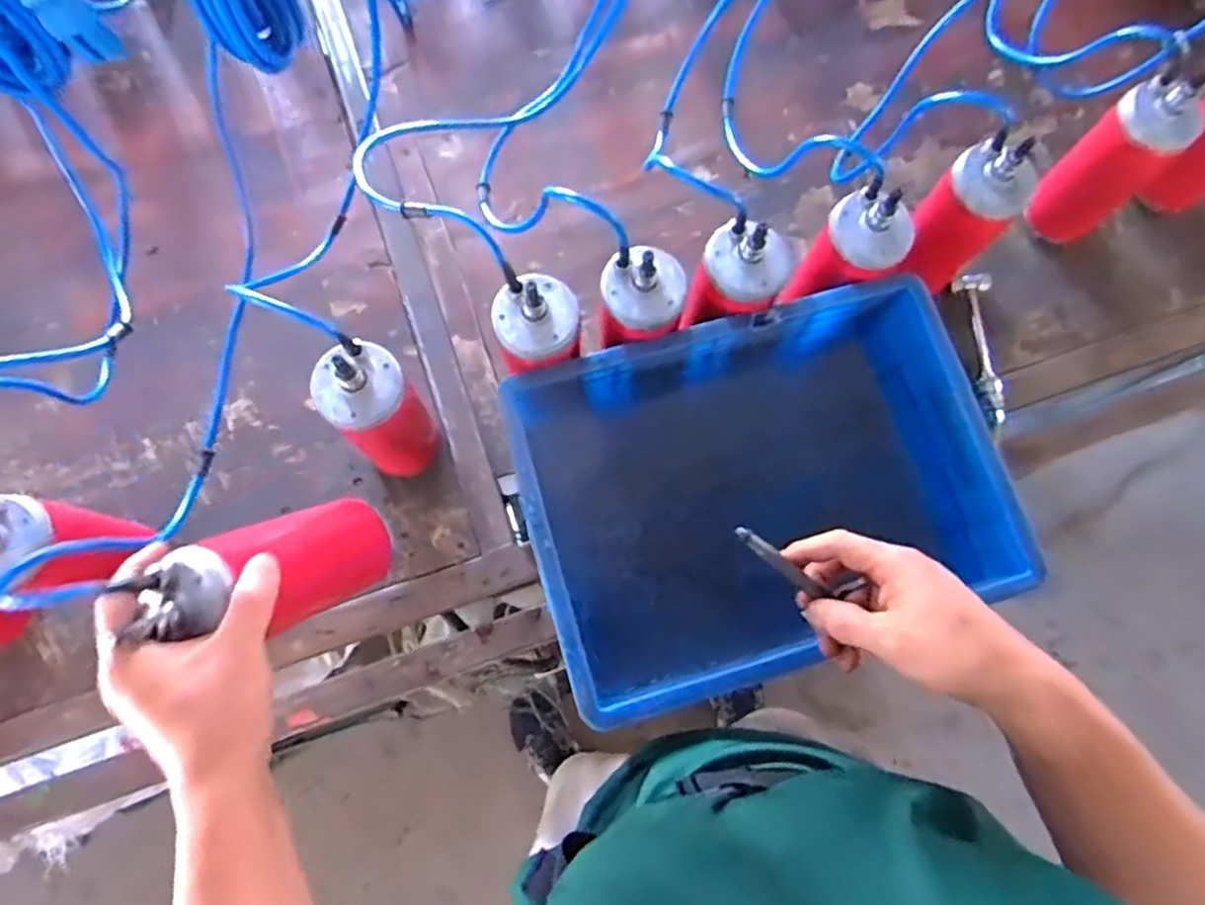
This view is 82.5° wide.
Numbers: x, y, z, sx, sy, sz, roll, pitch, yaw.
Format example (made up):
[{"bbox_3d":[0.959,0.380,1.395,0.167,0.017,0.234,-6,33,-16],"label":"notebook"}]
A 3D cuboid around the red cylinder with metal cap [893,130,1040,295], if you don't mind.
[{"bbox_3d":[0.359,-0.238,0.698,0.073,0.198,0.078,0,75,-2],"label":"red cylinder with metal cap"}]

